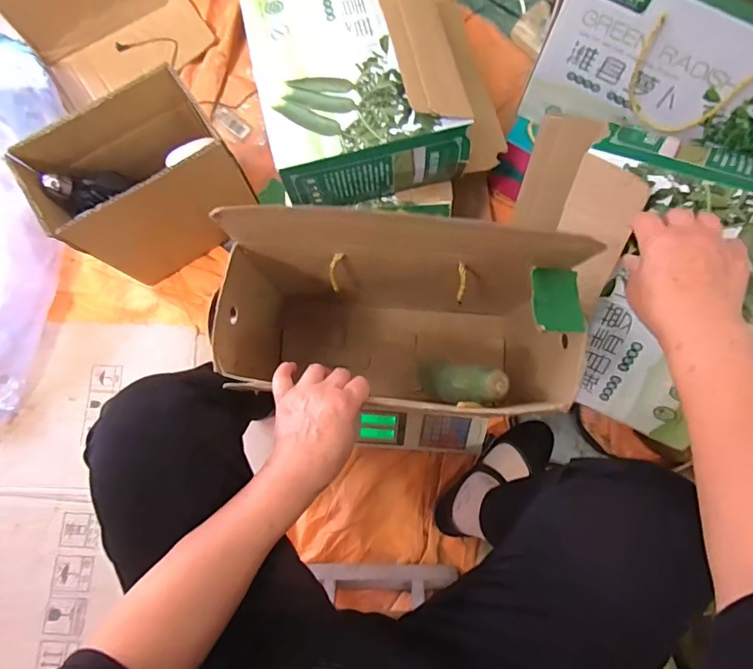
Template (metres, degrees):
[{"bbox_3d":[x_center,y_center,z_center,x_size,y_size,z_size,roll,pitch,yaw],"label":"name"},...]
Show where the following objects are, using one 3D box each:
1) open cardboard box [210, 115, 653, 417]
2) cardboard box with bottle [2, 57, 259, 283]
[{"bbox_3d":[0.025,-0.002,0.560,0.369,0.364,0.182,6,78,2],"label":"open cardboard box"},{"bbox_3d":[-0.352,-0.222,0.741,0.249,0.257,0.160,-35,79,-6],"label":"cardboard box with bottle"}]

